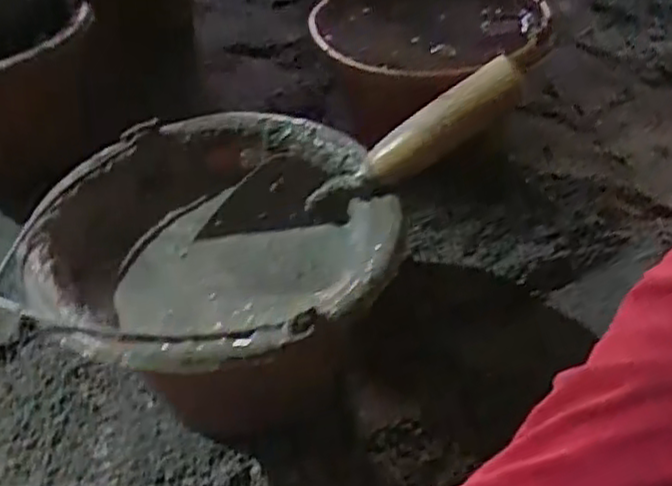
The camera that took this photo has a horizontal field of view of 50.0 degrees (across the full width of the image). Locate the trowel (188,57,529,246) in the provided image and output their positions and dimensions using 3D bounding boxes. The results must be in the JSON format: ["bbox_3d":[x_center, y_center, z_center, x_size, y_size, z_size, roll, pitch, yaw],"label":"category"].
[{"bbox_3d":[0.017,-0.052,0.521,0.254,0.060,0.049,-24,36,20],"label":"trowel"}]

